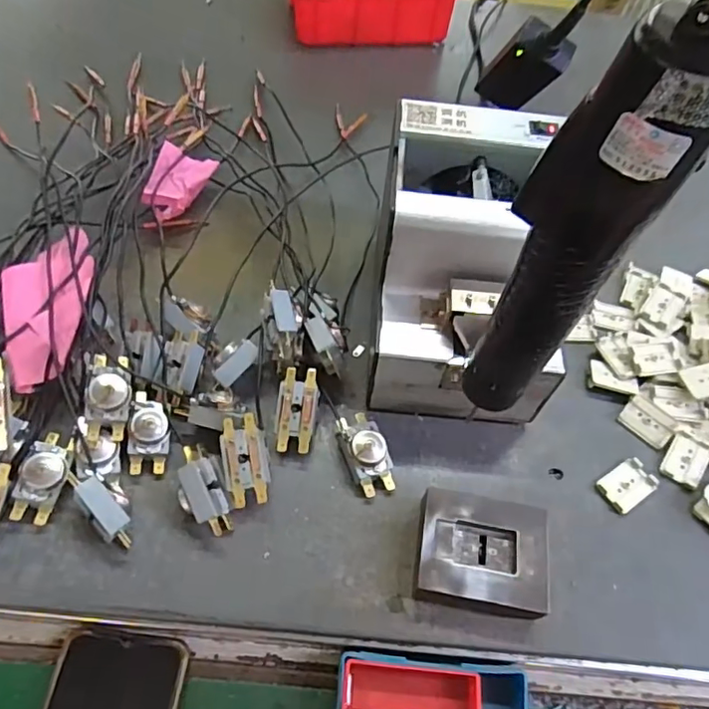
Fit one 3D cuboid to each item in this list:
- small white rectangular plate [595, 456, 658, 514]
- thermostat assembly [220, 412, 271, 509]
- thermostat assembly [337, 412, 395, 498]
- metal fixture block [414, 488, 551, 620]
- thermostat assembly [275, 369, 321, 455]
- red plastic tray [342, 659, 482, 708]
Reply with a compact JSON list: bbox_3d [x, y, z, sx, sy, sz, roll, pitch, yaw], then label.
[{"bbox_3d":[0.199,0.095,0.409,0.042,0.004,0.028,-29,65,-19],"label":"small white rectangular plate"},{"bbox_3d":[-0.074,0.074,0.383,0.030,0.029,0.057,-7,60,-8],"label":"thermostat assembly"},{"bbox_3d":[0.007,0.070,0.399,0.031,0.028,0.058,-18,62,-14],"label":"thermostat assembly"},{"bbox_3d":[0.081,0.129,0.364,0.081,0.026,0.068,10,59,2],"label":"metal fixture block"},{"bbox_3d":[-0.041,0.041,0.409,0.028,0.020,0.060,6,75,-1],"label":"thermostat assembly"},{"bbox_3d":[0.034,0.212,0.348,0.082,0.027,0.032,6,59,0],"label":"red plastic tray"}]

